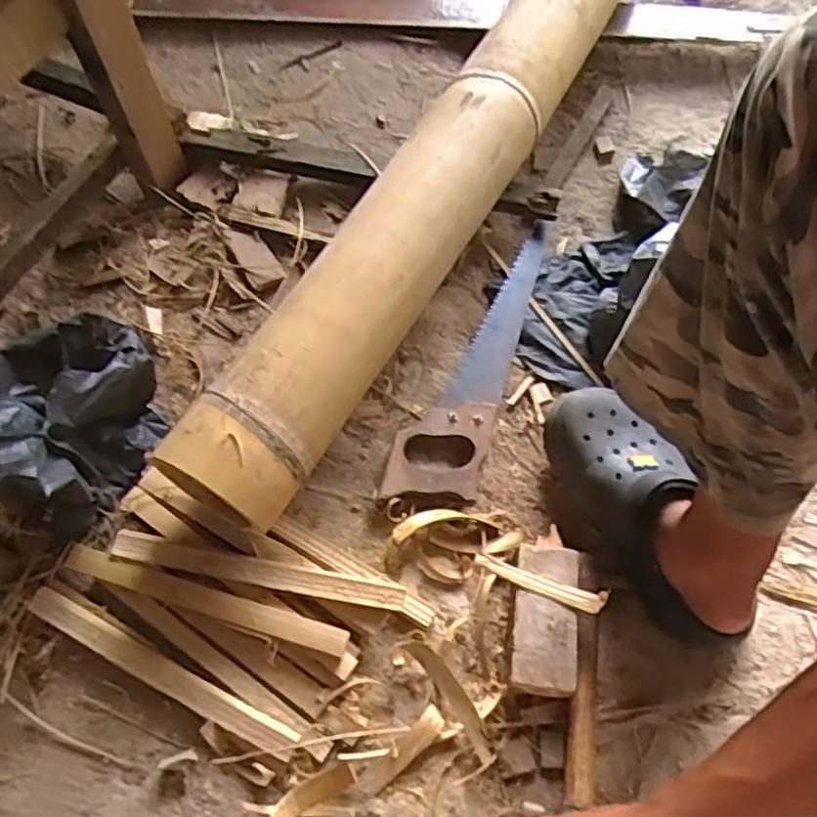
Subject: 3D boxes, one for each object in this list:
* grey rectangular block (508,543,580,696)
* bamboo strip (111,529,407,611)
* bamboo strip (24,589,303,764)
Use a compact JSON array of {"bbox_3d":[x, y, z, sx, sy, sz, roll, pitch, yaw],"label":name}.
[{"bbox_3d":[0.127,0.193,0.660,0.057,0.026,0.133,7,65,5],"label":"grey rectangular block"},{"bbox_3d":[-0.140,0.148,0.653,0.273,0.010,0.028,9,56,8],"label":"bamboo strip"},{"bbox_3d":[-0.220,0.231,0.627,0.274,0.012,0.025,24,68,12],"label":"bamboo strip"}]

